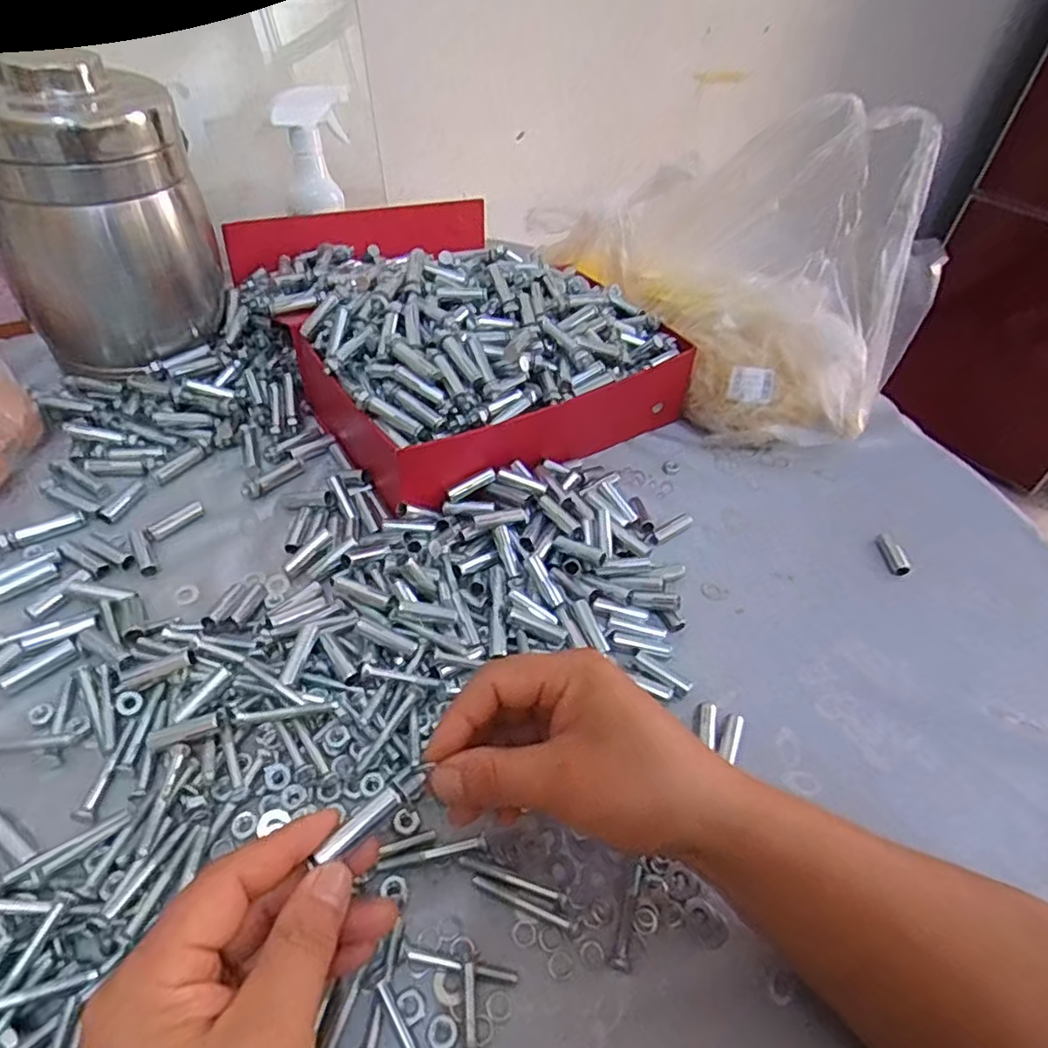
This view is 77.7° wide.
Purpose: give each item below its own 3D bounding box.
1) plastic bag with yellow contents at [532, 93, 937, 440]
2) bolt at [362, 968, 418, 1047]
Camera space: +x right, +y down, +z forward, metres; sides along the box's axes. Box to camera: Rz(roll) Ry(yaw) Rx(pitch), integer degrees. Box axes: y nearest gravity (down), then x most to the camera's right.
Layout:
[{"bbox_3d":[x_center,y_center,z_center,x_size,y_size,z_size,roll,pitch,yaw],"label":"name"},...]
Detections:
[{"bbox_3d":[0.173,-0.248,0.611,0.156,0.243,0.377,-30,56,-32],"label":"plastic bag with yellow contents"},{"bbox_3d":[-0.052,0.218,0.277,0.010,0.007,0.055,-24,53,-28],"label":"bolt"}]

